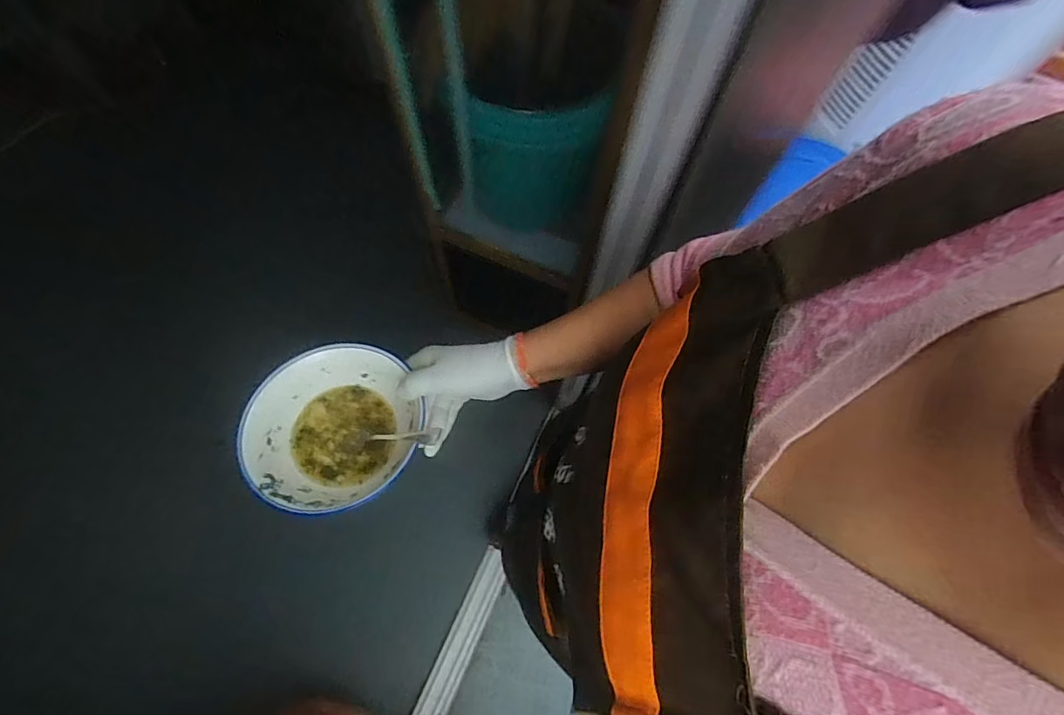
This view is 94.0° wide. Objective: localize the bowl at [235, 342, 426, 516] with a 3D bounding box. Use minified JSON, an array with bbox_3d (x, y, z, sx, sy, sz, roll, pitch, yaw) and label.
[{"bbox_3d":[-0.207,0.074,0.528,0.170,0.070,0.163,1,70,-2],"label":"bowl"}]

